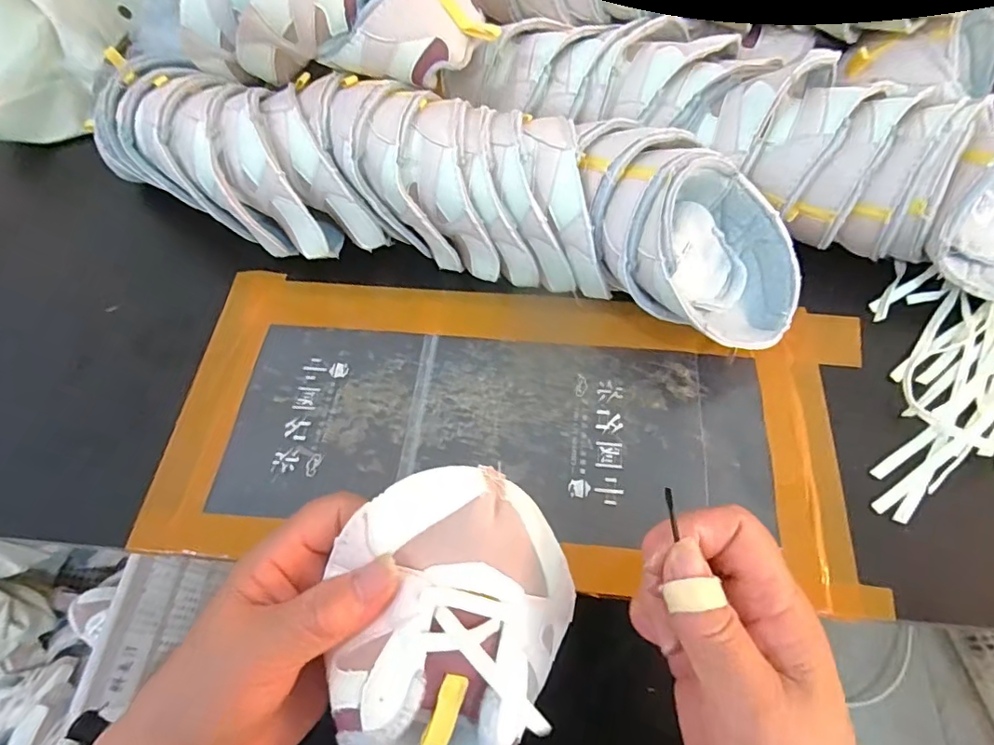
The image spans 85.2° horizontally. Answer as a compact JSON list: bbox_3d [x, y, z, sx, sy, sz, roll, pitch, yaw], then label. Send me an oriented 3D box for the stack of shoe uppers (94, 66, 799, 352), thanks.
[{"bbox_3d":[-0.047,-0.127,0.393,0.496,0.107,0.114,16,63,12],"label":"stack of shoe uppers"}]

